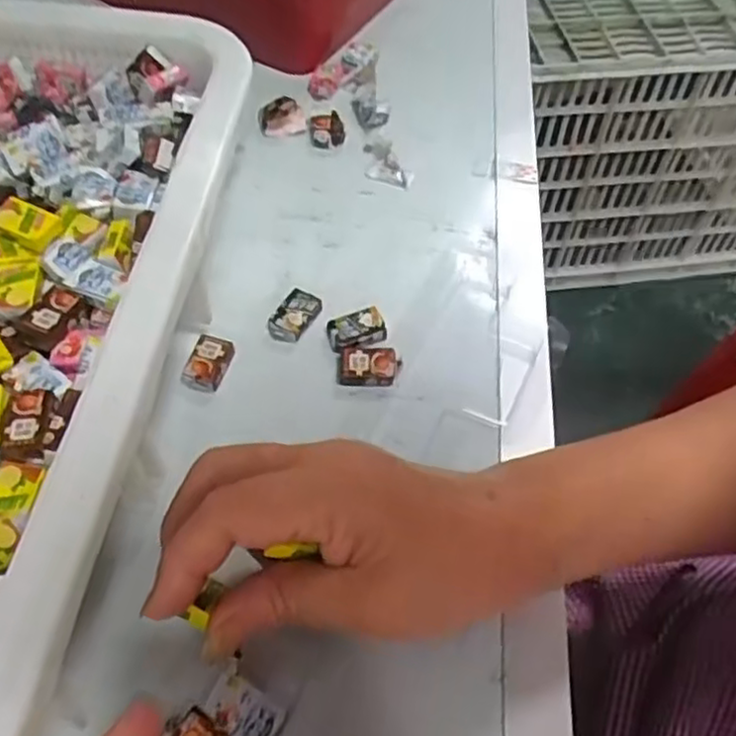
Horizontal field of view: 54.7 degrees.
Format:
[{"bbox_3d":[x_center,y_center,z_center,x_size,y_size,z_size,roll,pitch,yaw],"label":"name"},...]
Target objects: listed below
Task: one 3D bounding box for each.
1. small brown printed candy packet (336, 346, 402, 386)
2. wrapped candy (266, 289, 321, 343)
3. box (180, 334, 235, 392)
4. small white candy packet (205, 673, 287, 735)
[{"bbox_3d":[0.000,-0.001,0.332,0.028,0.007,0.019,2,55,-1],"label":"small brown printed candy packet"},{"bbox_3d":[-0.035,-0.026,0.347,0.019,0.008,0.029,23,57,13],"label":"wrapped candy"},{"bbox_3d":[-0.073,-0.003,0.329,0.018,0.007,0.028,13,55,6],"label":"box"},{"bbox_3d":[-0.043,0.118,0.244,0.027,0.004,0.016,26,58,15],"label":"small white candy packet"}]

